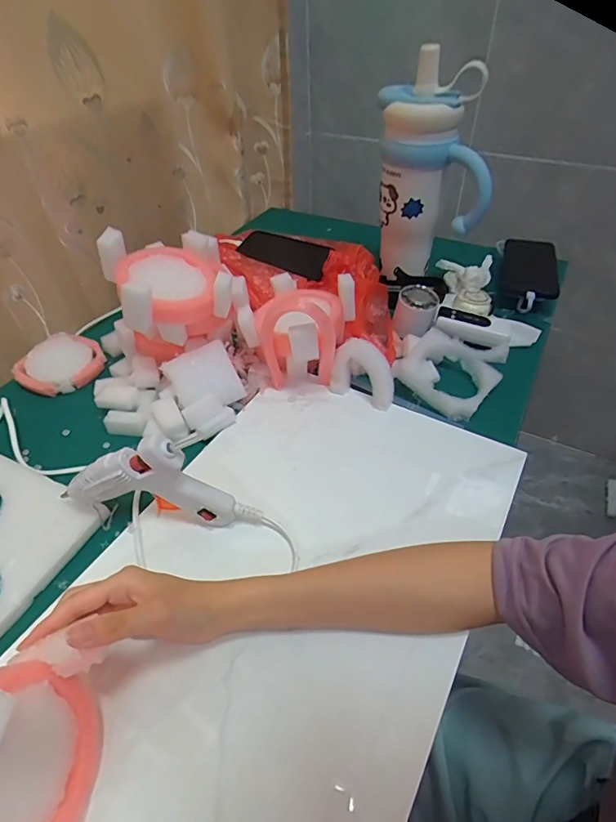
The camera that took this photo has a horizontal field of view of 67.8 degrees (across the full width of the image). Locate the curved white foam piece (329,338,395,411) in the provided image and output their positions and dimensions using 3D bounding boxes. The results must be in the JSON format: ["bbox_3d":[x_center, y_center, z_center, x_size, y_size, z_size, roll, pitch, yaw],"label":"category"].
[{"bbox_3d":[0.064,-0.043,0.523,0.072,0.067,0.027,22,49,21],"label":"curved white foam piece"}]

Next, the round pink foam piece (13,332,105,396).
[{"bbox_3d":[-0.315,-0.061,0.588,0.087,0.025,0.098,24,50,22],"label":"round pink foam piece"}]

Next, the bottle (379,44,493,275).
[{"bbox_3d":[0.171,-0.312,0.629,0.149,0.273,0.085,14,47,14],"label":"bottle"}]

